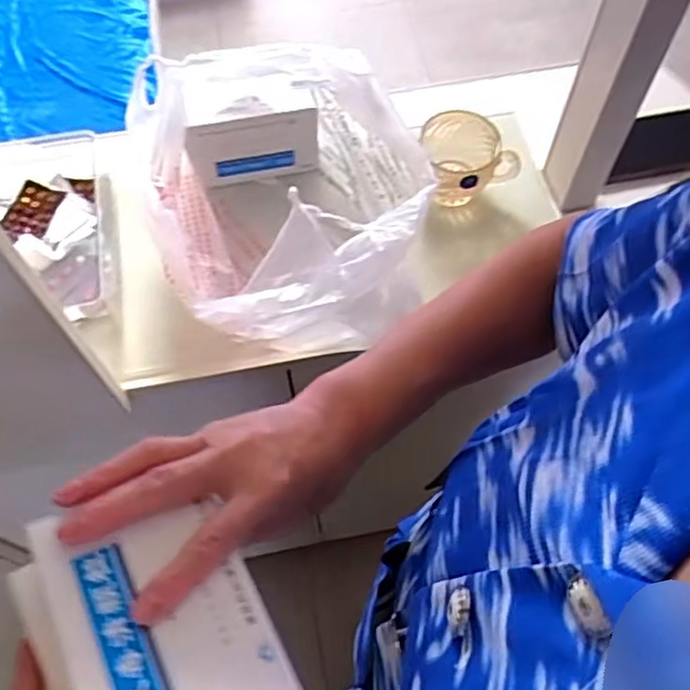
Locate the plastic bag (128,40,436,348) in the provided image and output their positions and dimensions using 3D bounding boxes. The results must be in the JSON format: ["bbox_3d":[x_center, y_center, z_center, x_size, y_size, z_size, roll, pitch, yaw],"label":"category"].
[{"bbox_3d":[-0.054,-0.127,0.640,0.219,0.158,0.256,-17,65,-6],"label":"plastic bag"}]

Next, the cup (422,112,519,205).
[{"bbox_3d":[0.123,-0.181,0.700,0.095,0.057,0.087,-6,64,-1],"label":"cup"}]

